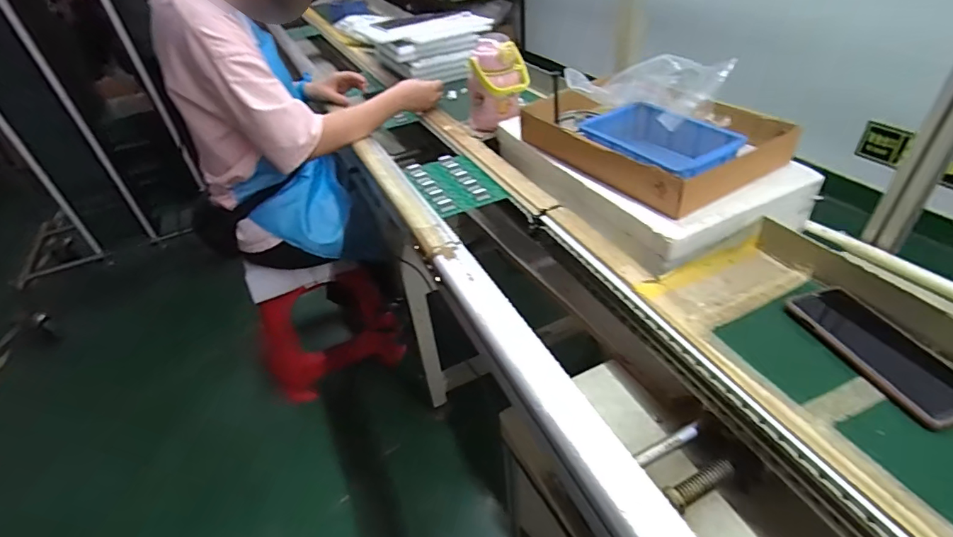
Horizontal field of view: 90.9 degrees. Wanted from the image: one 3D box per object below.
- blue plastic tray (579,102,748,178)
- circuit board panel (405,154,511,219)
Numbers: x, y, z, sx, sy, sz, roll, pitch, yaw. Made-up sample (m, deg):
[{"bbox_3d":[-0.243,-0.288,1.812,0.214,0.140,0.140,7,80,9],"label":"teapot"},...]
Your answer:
[{"bbox_3d":[0.254,-0.175,0.671,0.143,0.049,0.194,-27,43,-24],"label":"blue plastic tray"},{"bbox_3d":[-0.042,-0.148,0.809,0.118,0.015,0.186,-20,41,-17],"label":"circuit board panel"}]

